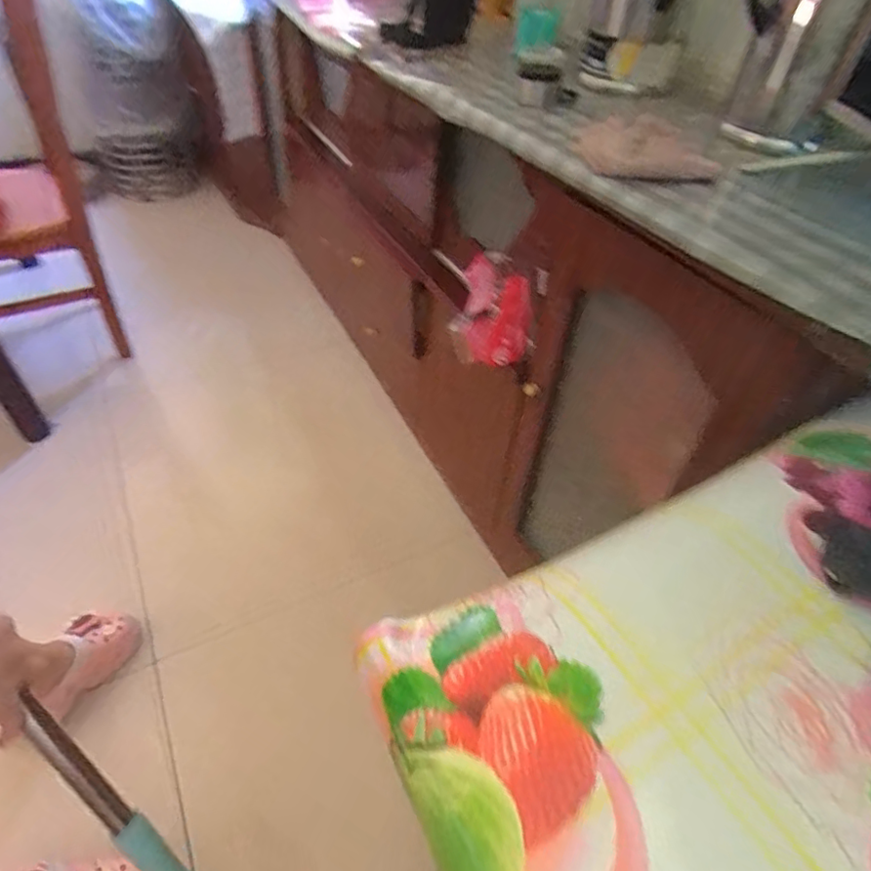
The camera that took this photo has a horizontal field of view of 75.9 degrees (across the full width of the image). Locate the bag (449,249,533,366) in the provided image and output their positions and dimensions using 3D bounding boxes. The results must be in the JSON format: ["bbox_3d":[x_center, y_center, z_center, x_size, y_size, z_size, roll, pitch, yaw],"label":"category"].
[{"bbox_3d":[0.088,-0.188,0.857,0.121,0.138,0.101,14,47,8],"label":"bag"}]

